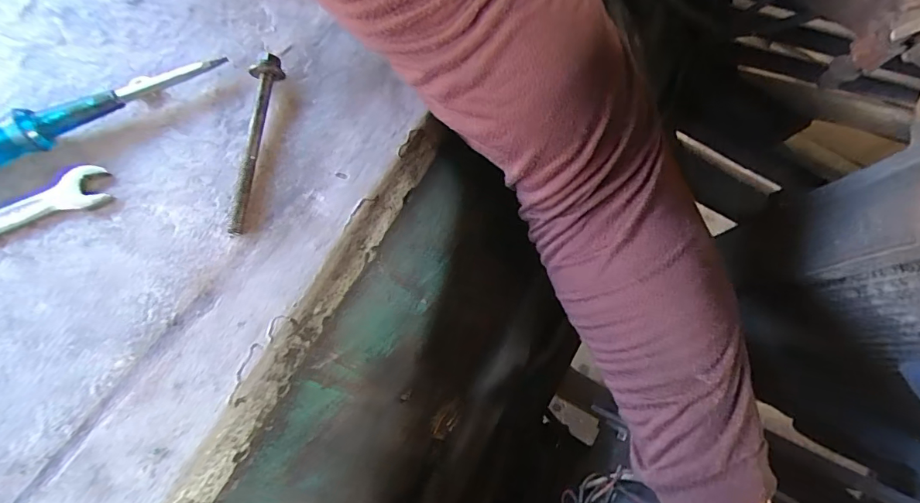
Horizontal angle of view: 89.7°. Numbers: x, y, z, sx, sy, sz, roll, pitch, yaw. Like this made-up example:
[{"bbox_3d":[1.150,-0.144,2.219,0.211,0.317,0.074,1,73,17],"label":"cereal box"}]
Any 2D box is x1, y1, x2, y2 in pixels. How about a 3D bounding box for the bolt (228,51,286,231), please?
[{"bbox_3d":[-0.114,-0.062,0.254,0.015,0.019,0.104,5,73,-3],"label":"bolt"}]

